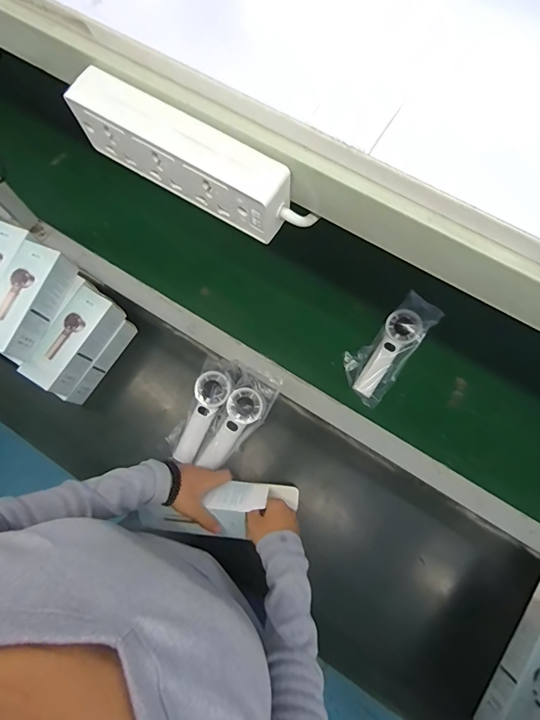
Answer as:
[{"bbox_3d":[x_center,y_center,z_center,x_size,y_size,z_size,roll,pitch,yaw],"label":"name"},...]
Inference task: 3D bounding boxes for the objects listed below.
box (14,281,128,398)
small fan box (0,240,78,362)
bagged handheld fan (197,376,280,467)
[{"bbox_3d":[-0.307,-0.028,0.627,0.058,0.061,0.161,31,75,9],"label":"box"},{"bbox_3d":[-0.354,-0.084,0.582,0.068,0.061,0.161,22,74,6],"label":"small fan box"},{"bbox_3d":[-0.053,0.101,0.652,0.070,0.052,0.172,36,94,10],"label":"bagged handheld fan"}]

